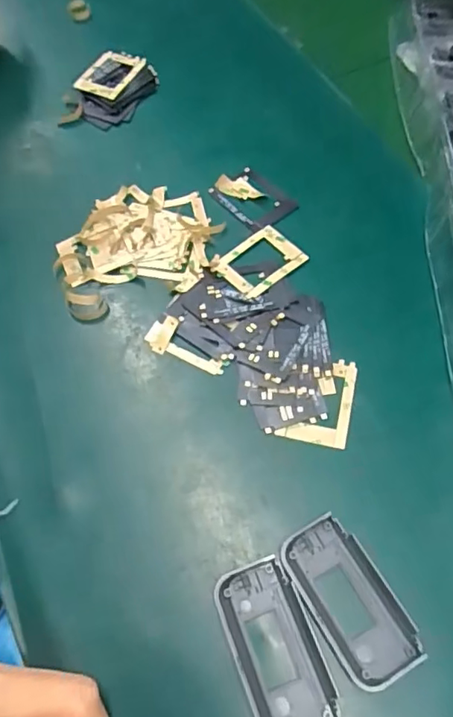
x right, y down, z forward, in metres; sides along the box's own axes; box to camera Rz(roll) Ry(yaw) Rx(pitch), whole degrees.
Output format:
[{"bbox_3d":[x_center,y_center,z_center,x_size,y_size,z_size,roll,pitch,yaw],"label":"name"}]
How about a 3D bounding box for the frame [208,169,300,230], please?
[{"bbox_3d":[0.020,-0.115,0.395,0.037,0.005,0.055,-39,67,-16],"label":"frame"}]

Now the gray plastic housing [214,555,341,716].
[{"bbox_3d":[0.023,0.136,0.258,0.039,0.008,0.075,-20,63,-7],"label":"gray plastic housing"}]

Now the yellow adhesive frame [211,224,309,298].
[{"bbox_3d":[0.022,-0.064,0.365,0.054,0.005,0.039,-35,67,-17],"label":"yellow adhesive frame"}]

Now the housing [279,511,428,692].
[{"bbox_3d":[0.059,0.117,0.267,0.039,0.007,0.076,-29,65,-11],"label":"housing"}]

